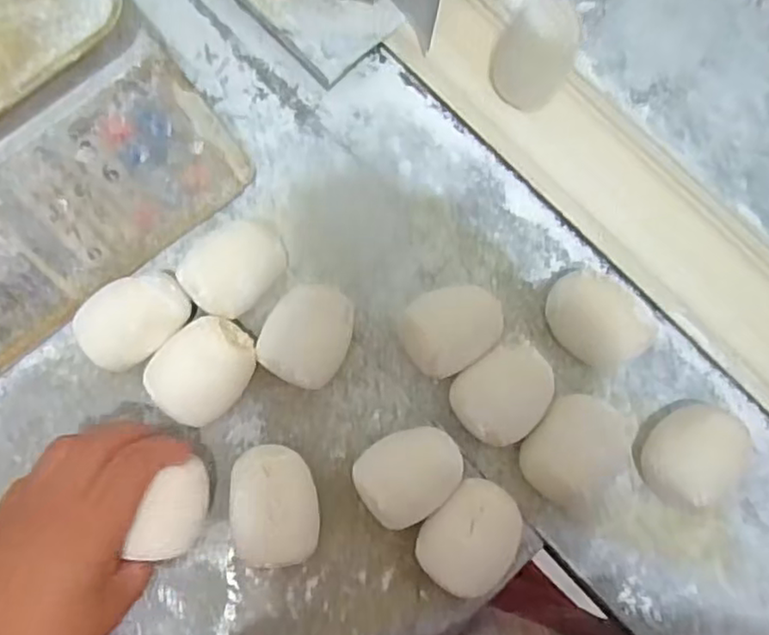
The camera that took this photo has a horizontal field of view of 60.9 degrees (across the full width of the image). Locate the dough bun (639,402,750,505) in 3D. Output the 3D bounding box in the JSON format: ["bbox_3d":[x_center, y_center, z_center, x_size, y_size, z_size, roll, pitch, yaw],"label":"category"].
[{"bbox_3d":[0.187,0.083,0.392,0.050,0.036,0.057,26,81,3],"label":"dough bun"}]

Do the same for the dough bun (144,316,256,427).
[{"bbox_3d":[-0.106,0.033,0.388,0.049,0.043,0.065,40,82,5],"label":"dough bun"}]

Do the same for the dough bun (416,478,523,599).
[{"bbox_3d":[0.050,0.127,0.379,0.062,0.041,0.051,-44,85,-7],"label":"dough bun"}]

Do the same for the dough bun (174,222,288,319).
[{"bbox_3d":[-0.091,-0.028,0.401,0.064,0.047,0.046,-42,84,-7],"label":"dough bun"}]

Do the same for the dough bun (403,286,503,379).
[{"bbox_3d":[0.041,0.007,0.404,0.061,0.039,0.049,-27,83,-6],"label":"dough bun"}]

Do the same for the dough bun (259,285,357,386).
[{"bbox_3d":[-0.047,0.011,0.399,0.049,0.036,0.059,29,81,3],"label":"dough bun"}]

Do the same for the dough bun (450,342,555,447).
[{"bbox_3d":[0.072,0.047,0.399,0.061,0.036,0.050,-33,83,-6],"label":"dough bun"}]

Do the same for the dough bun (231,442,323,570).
[{"bbox_3d":[-0.063,0.106,0.377,0.047,0.048,0.062,-8,81,-3],"label":"dough bun"}]

